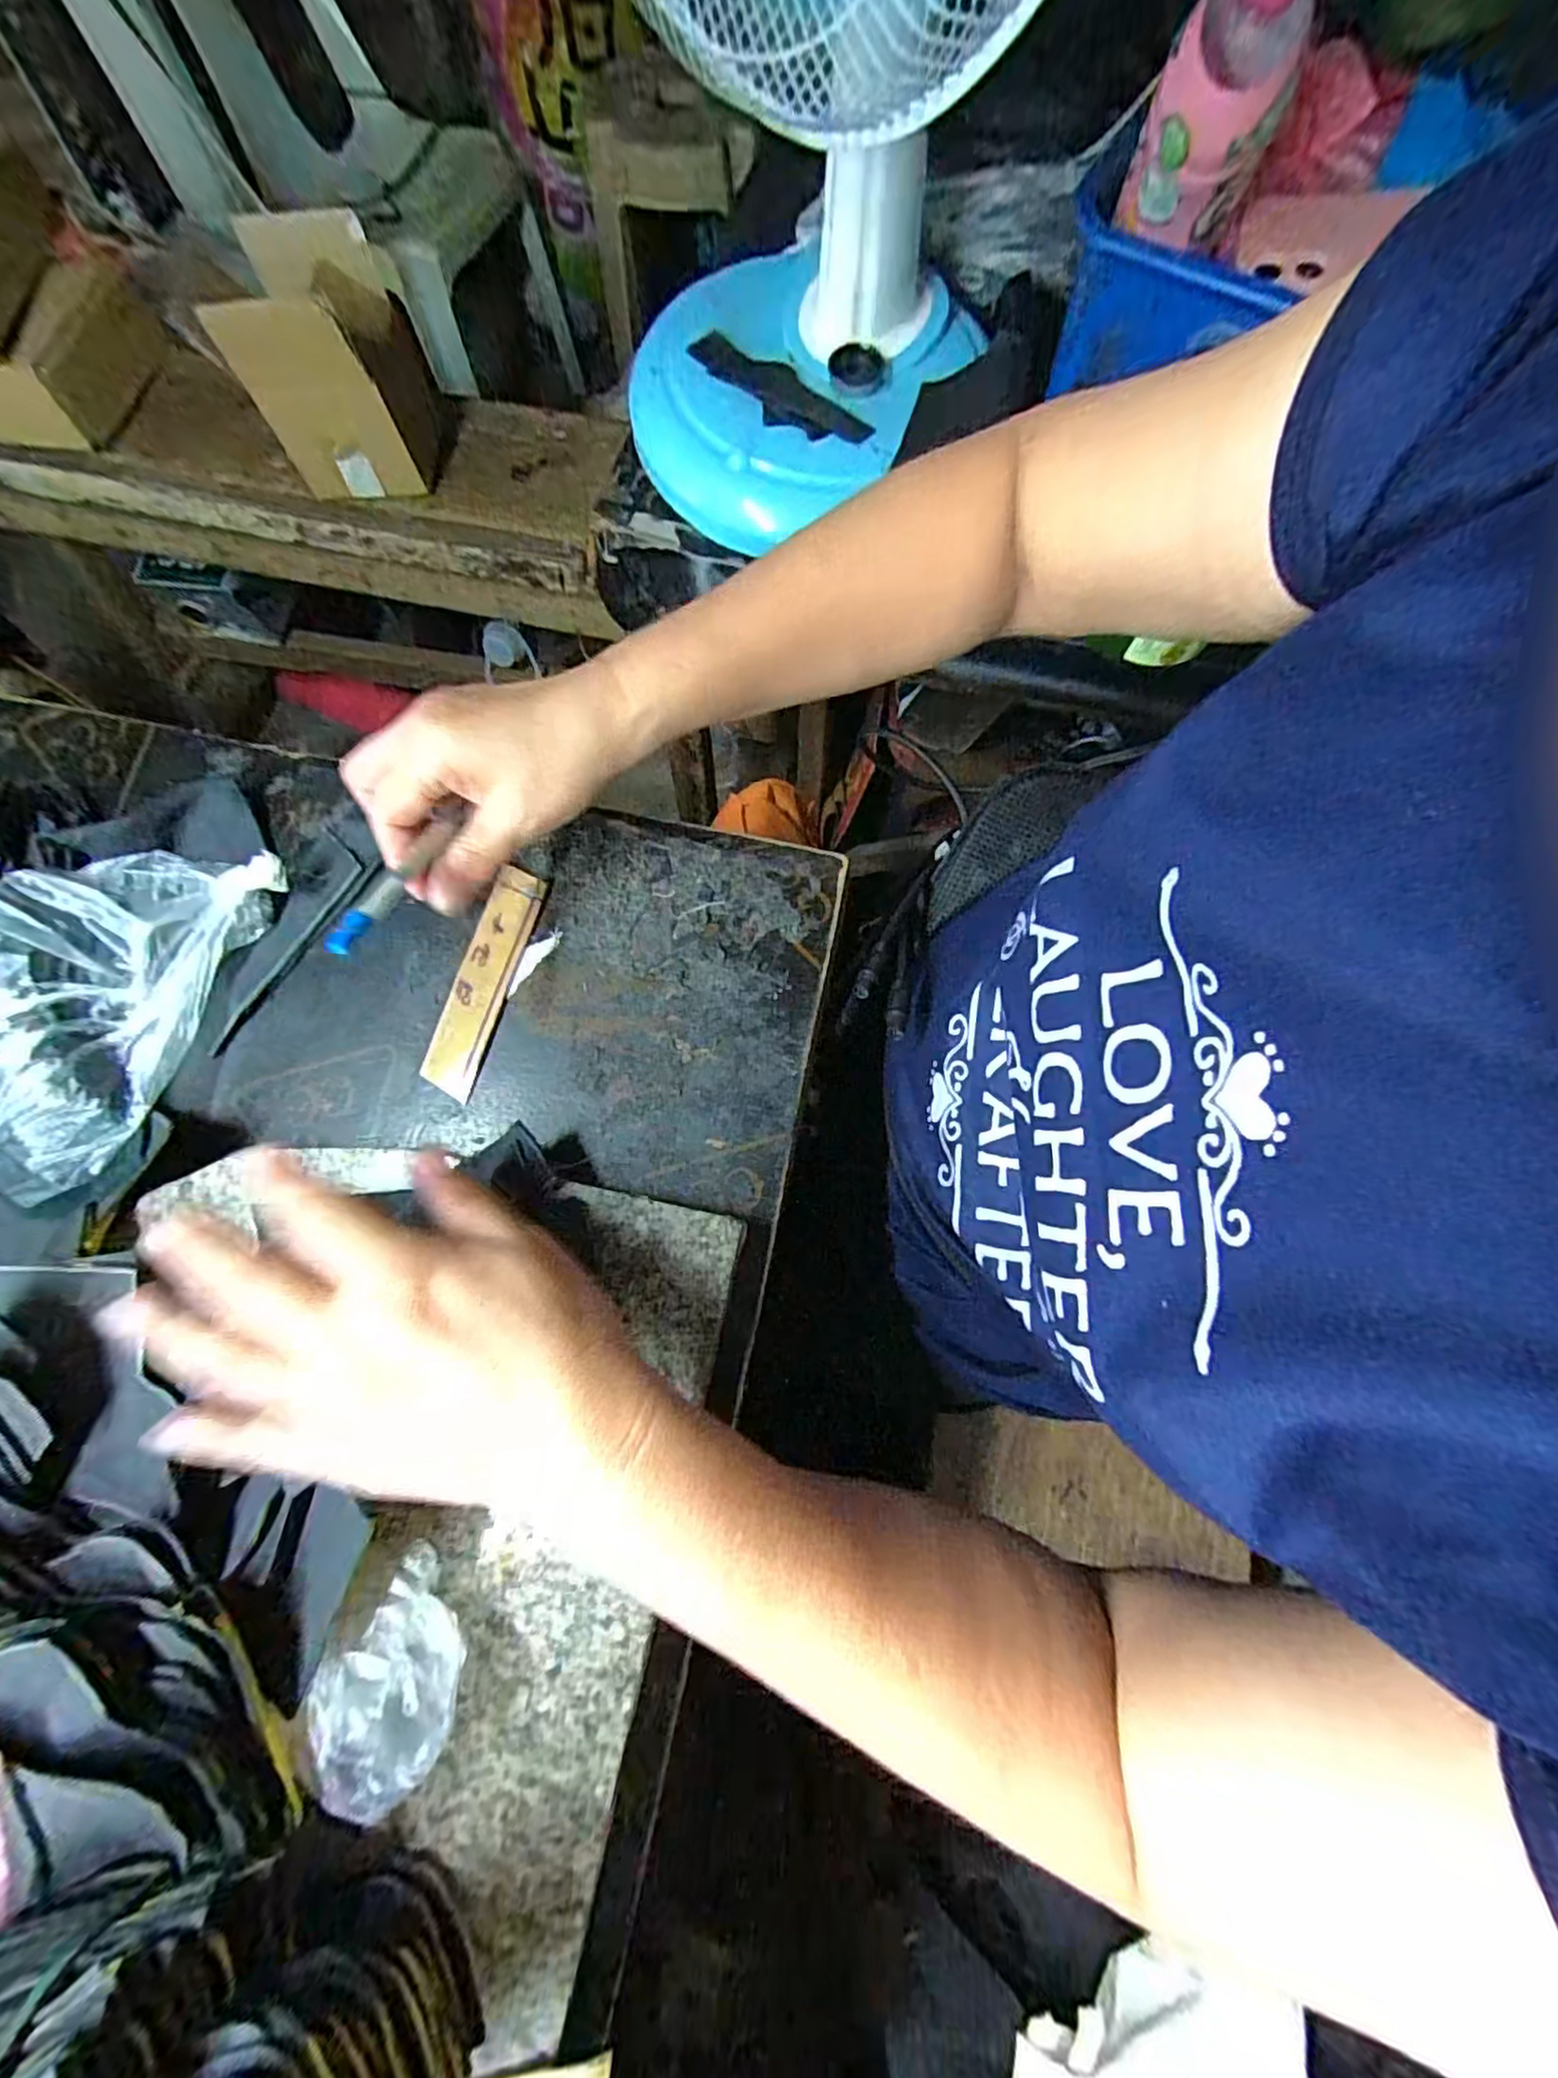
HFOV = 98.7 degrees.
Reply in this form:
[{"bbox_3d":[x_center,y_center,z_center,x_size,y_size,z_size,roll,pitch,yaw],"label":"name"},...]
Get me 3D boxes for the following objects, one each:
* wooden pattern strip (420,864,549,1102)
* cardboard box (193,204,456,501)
[{"bbox_3d":[-0.145,-0.030,0.330,0.026,0.004,0.115,15,77,5],"label":"wooden pattern strip"},{"bbox_3d":[-0.465,-0.725,0.718,0.160,0.160,0.165,2,75,0],"label":"cardboard box"}]

